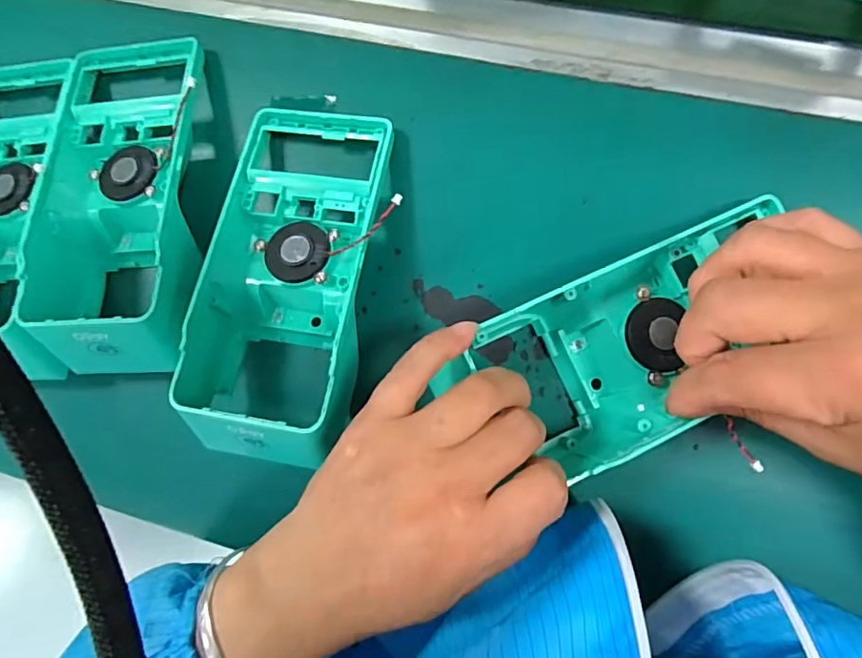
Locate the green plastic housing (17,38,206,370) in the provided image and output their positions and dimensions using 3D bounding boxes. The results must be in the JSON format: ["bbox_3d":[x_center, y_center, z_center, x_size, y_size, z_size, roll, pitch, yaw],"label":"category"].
[{"bbox_3d":[-0.168,-0.072,0.293,0.089,0.050,0.192,-2,87,8],"label":"green plastic housing"}]

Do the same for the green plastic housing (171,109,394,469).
[{"bbox_3d":[-0.074,-0.026,0.278,0.087,0.045,0.189,6,88,8],"label":"green plastic housing"}]

